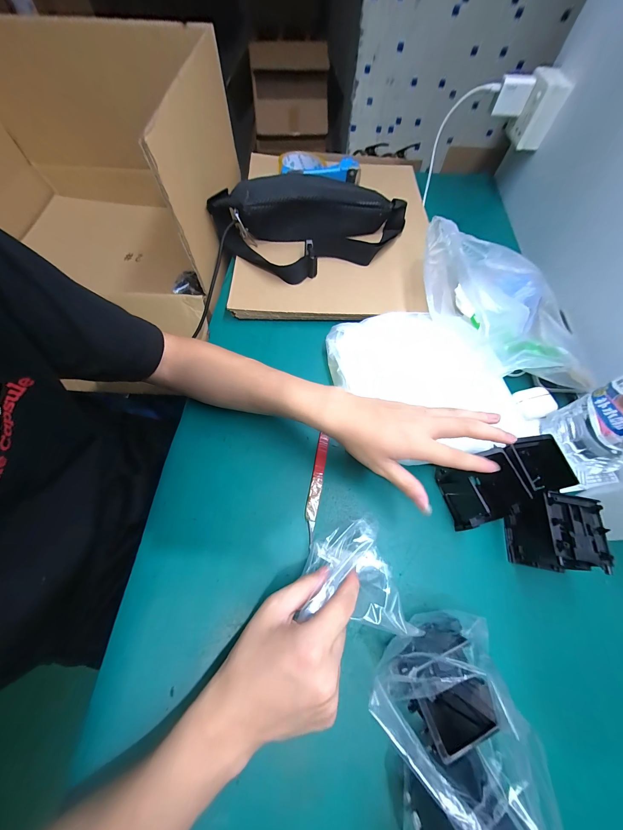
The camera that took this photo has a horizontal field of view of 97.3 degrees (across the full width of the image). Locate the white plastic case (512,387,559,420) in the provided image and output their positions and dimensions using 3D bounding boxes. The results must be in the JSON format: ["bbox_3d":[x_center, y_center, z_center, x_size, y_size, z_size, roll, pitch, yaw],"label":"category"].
[{"bbox_3d":[0.322,-0.018,0.397,0.048,0.016,0.045,-20,66,-10],"label":"white plastic case"}]

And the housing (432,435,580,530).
[{"bbox_3d":[0.223,0.079,0.323,0.131,0.051,0.073,-19,65,4],"label":"housing"}]

